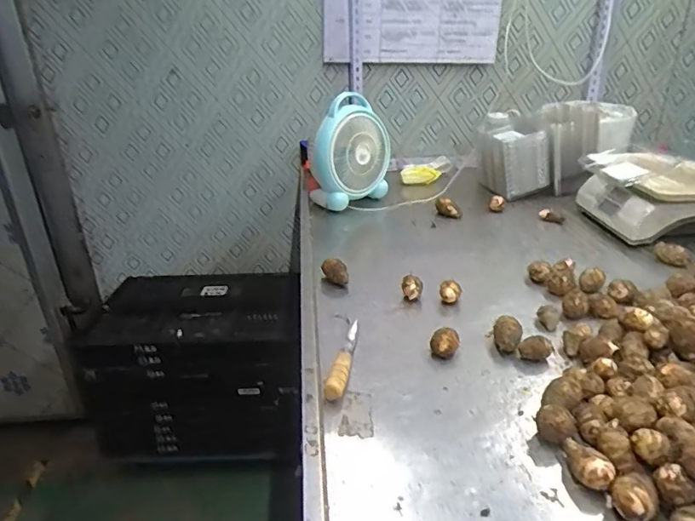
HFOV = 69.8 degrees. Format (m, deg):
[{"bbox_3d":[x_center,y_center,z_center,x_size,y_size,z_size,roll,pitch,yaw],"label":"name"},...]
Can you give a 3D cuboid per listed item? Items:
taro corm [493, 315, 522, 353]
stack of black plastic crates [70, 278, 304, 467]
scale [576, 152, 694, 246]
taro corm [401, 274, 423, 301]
[{"bbox_3d":[0.232,0.110,0.722,0.037,0.044,0.048,8,29,17],"label":"taro corm"},{"bbox_3d":[-0.452,0.312,1.551,0.634,0.401,0.414,0,26,3],"label":"stack of black plastic crates"},{"bbox_3d":[0.694,-0.136,1.087,0.284,0.142,0.284,-4,27,-6],"label":"scale"},{"bbox_3d":[0.111,0.050,0.850,0.035,0.040,0.036,3,28,8],"label":"taro corm"}]

